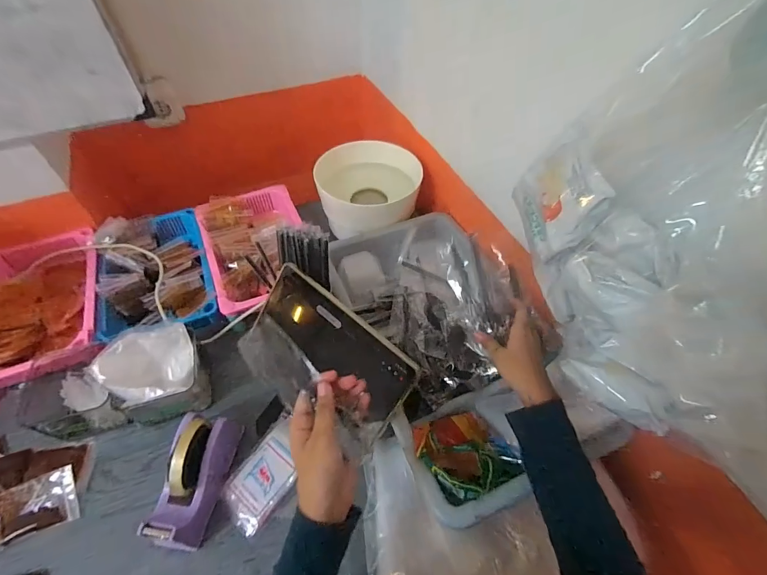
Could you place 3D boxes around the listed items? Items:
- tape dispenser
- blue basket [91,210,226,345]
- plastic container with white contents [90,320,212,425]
[{"bbox_3d":[-0.253,0.249,0.492,0.047,0.115,0.160,6,53,3],"label":"tape dispenser"},{"bbox_3d":[-0.432,-0.021,0.699,0.188,0.072,0.297,-20,56,-15],"label":"blue basket"},{"bbox_3d":[-0.344,0.131,0.563,0.117,0.097,0.120,-19,55,-15],"label":"plastic container with white contents"}]

